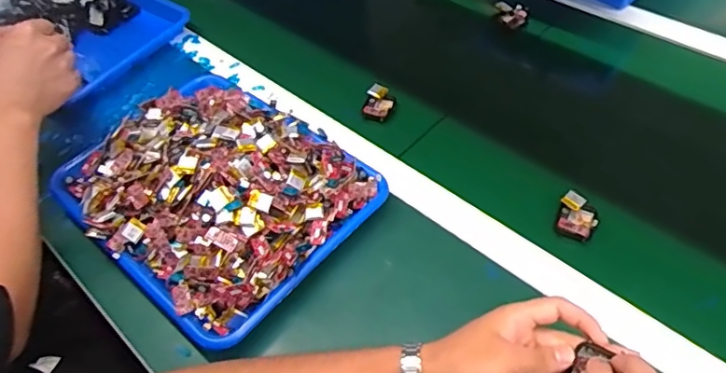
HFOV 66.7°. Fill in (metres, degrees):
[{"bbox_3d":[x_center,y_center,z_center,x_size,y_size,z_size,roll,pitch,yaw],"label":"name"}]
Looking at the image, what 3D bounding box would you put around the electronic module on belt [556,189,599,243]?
[{"bbox_3d":[0.221,0.031,0.567,0.039,0.017,0.047,20,55,21],"label":"electronic module on belt"}]

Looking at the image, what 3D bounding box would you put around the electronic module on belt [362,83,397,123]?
[{"bbox_3d":[0.022,-0.107,0.707,0.034,0.023,0.046,15,53,18],"label":"electronic module on belt"}]

